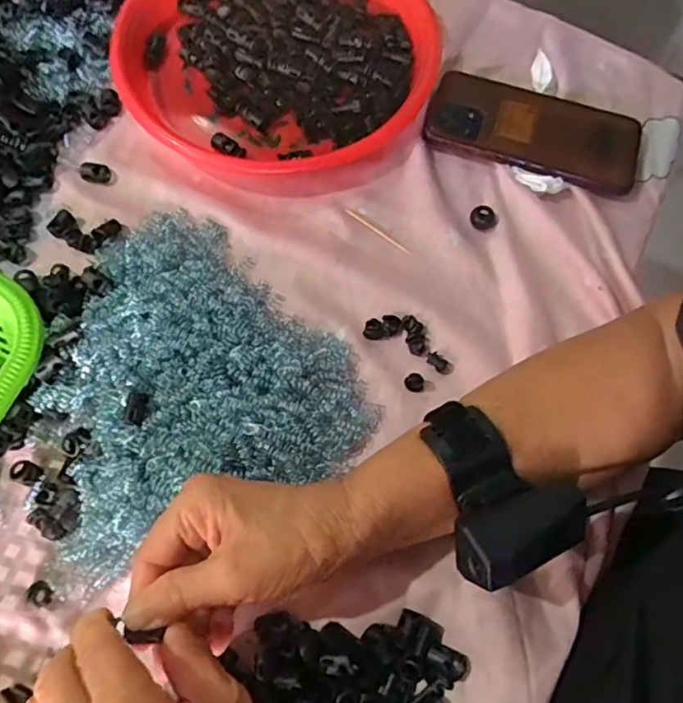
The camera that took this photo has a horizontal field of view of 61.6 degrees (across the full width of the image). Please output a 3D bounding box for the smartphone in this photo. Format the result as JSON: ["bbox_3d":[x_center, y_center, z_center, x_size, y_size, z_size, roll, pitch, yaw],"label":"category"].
[{"bbox_3d":[0.154,-0.177,0.458,0.166,0.014,0.087,22,69,7],"label":"smartphone"}]

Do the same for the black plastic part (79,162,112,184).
[{"bbox_3d":[-0.187,-0.136,0.435,0.024,0.006,0.016,10,68,2],"label":"black plastic part"}]

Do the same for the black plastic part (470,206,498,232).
[{"bbox_3d":[0.107,-0.100,0.430,0.020,0.005,0.019,1,68,-2],"label":"black plastic part"}]

